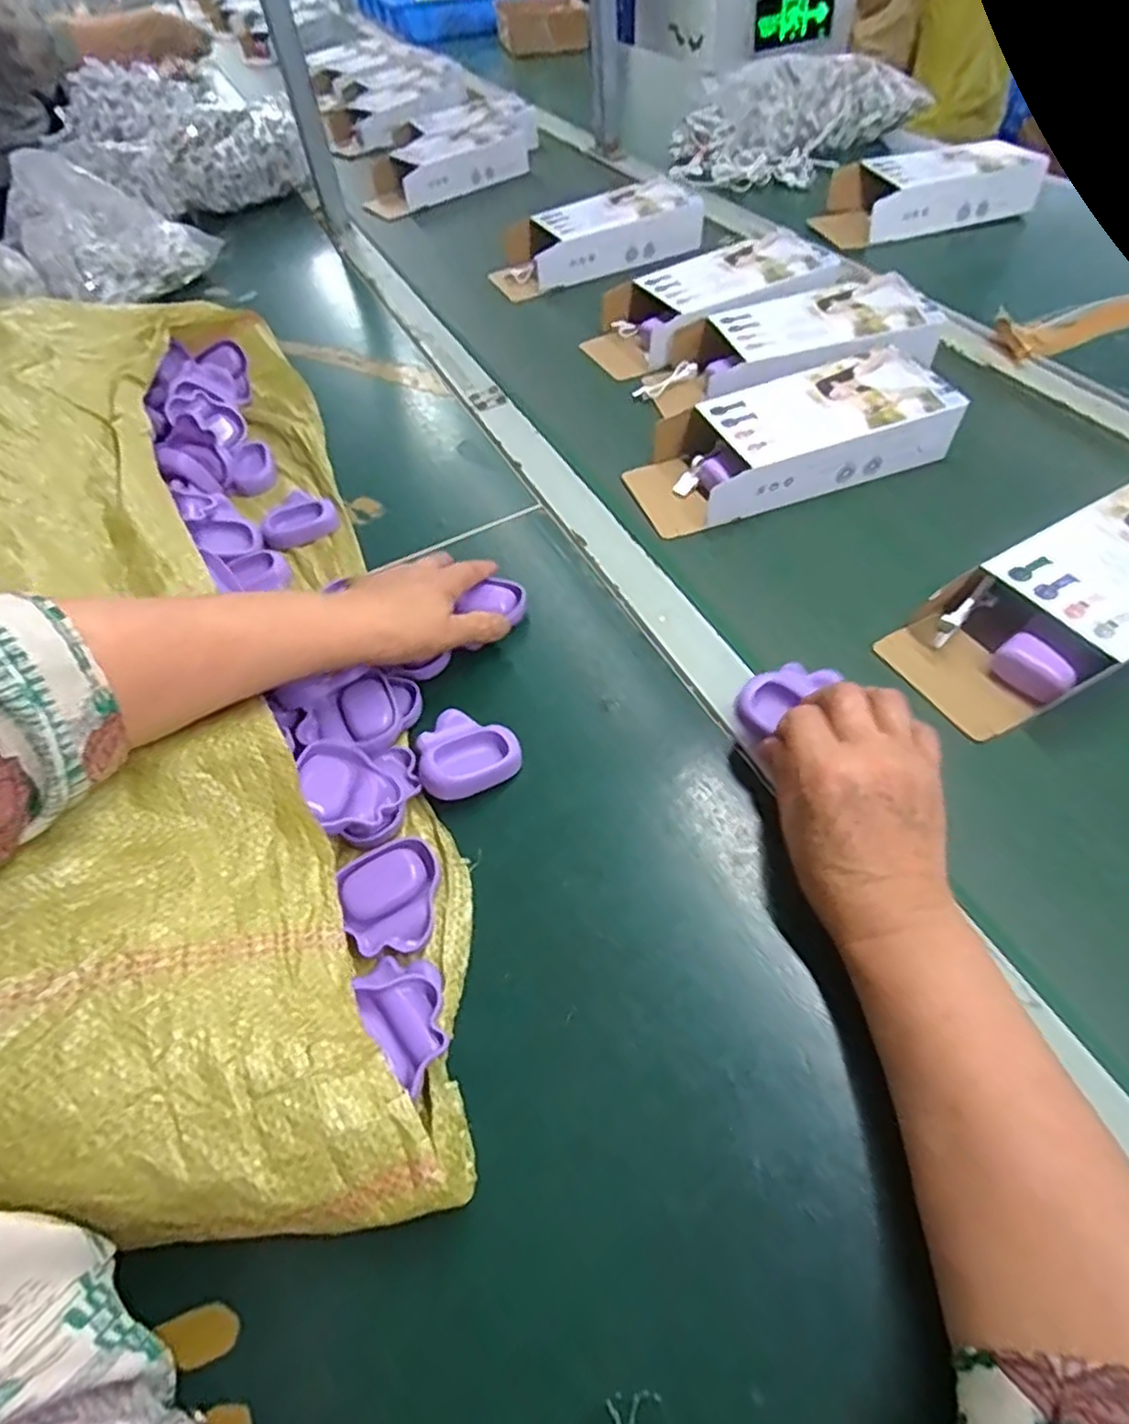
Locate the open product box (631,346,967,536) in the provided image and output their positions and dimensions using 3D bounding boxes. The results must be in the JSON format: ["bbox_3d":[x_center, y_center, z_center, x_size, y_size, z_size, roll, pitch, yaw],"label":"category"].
[{"bbox_3d":[0.181,-0.217,0.569,0.243,0.068,0.110,-15,52,-6],"label":"open product box"}]

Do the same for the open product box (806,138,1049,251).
[{"bbox_3d":[0.418,-0.606,0.814,0.221,0.068,0.121,-14,52,-6],"label":"open product box"}]

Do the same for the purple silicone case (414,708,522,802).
[{"bbox_3d":[-0.065,0.027,0.442,0.061,0.023,0.058,-33,56,-19],"label":"purple silicone case"}]

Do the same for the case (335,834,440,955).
[{"bbox_3d":[-0.097,0.105,0.393,0.053,0.013,0.062,-15,52,-6],"label":"case"}]

